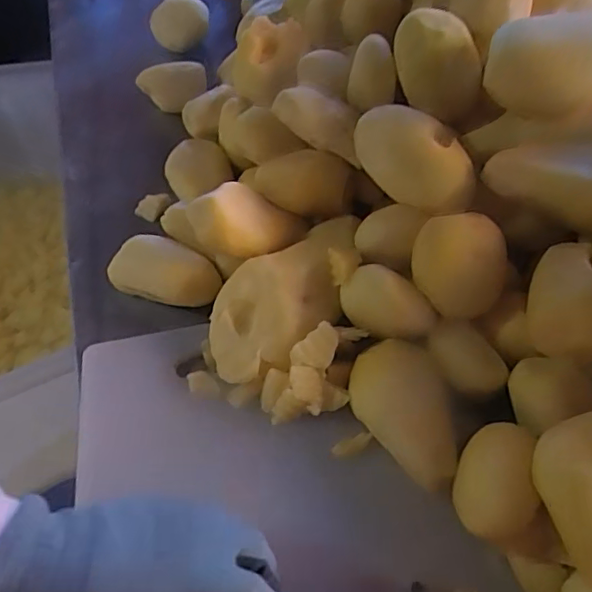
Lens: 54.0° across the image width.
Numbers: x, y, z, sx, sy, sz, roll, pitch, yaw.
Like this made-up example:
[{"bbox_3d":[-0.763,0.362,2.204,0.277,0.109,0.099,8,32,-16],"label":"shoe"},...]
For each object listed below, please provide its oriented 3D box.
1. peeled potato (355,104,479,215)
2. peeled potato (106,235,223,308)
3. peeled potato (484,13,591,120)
[{"bbox_3d":[0.081,-0.097,0.404,0.094,0.045,0.049,35,63,28],"label":"peeled potato"},{"bbox_3d":[-0.103,-0.019,0.465,0.094,0.034,0.041,16,55,17],"label":"peeled potato"},{"bbox_3d":[0.168,-0.154,0.385,0.080,0.051,0.044,11,54,13],"label":"peeled potato"}]

